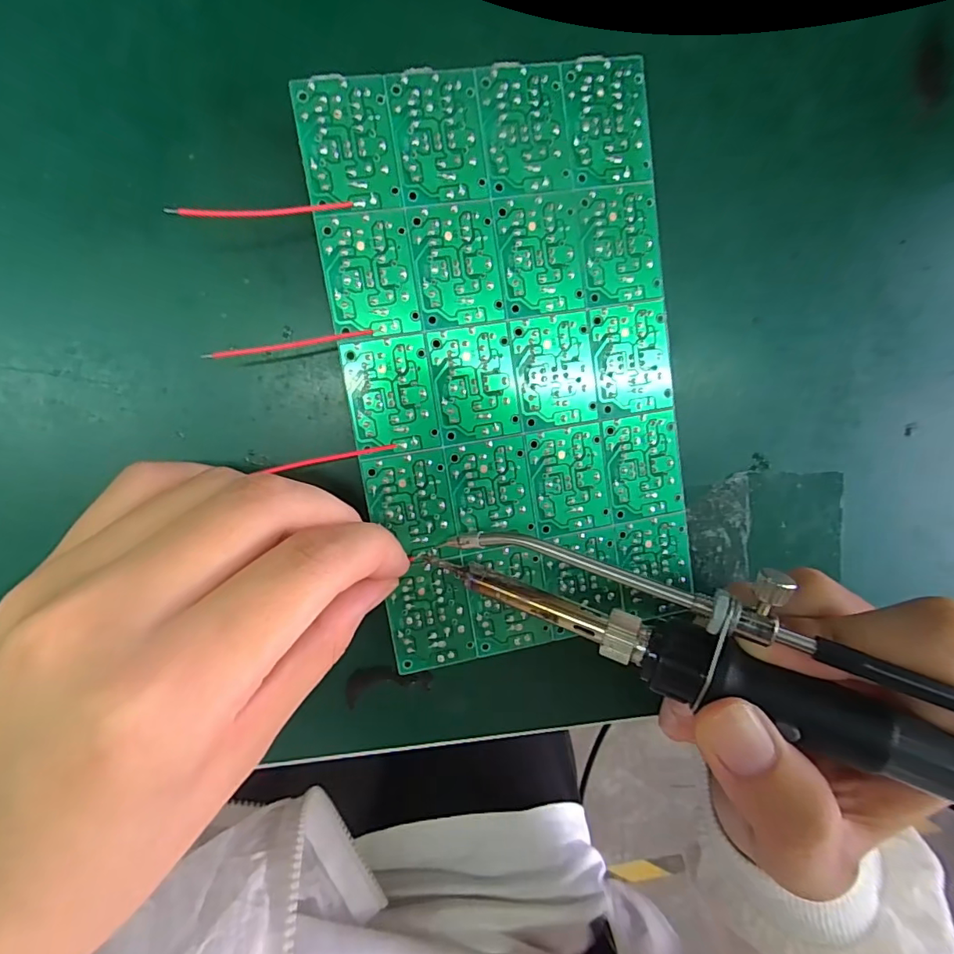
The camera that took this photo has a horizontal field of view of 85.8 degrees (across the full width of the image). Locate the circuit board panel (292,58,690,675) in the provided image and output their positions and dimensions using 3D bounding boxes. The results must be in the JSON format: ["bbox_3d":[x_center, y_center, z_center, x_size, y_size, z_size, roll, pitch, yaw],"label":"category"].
[{"bbox_3d":[0.012,-0.030,0.159,0.100,0.004,0.172,-9,98,-7],"label":"circuit board panel"}]

